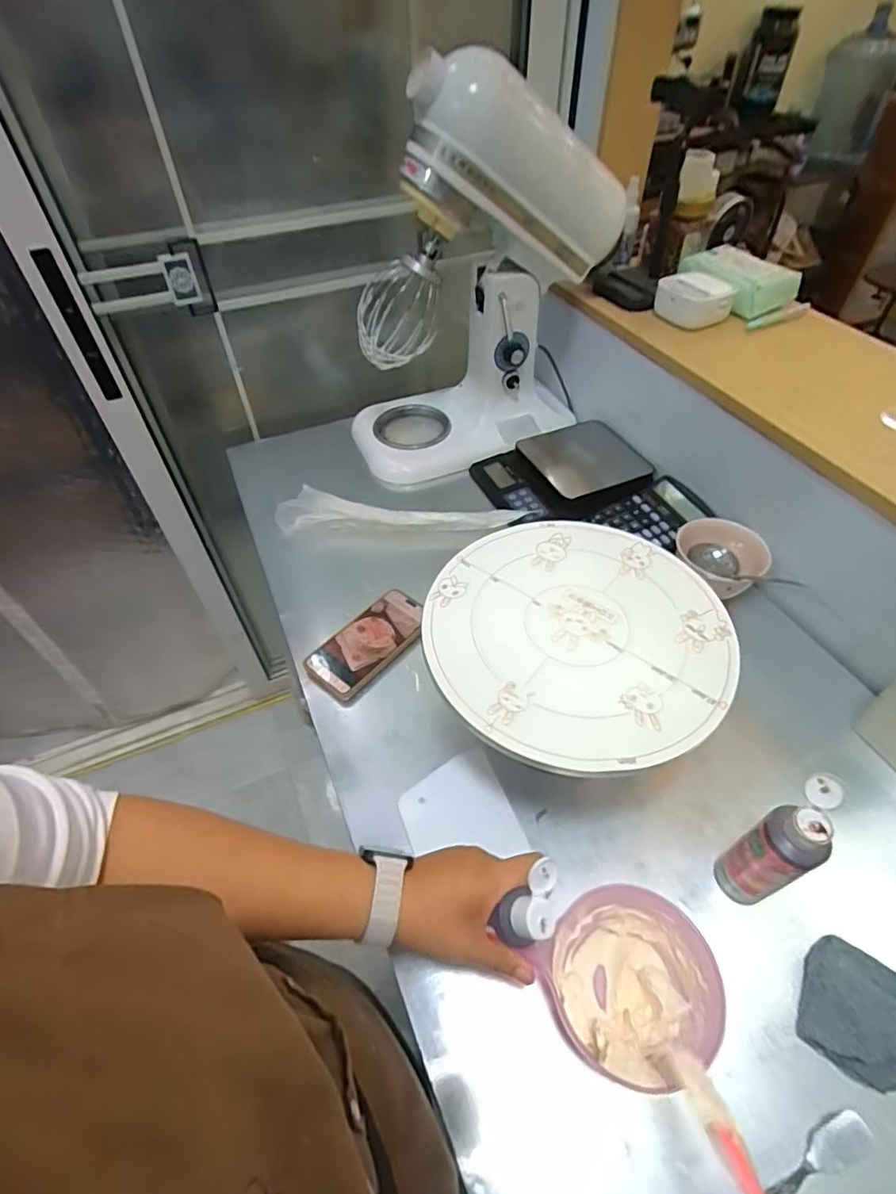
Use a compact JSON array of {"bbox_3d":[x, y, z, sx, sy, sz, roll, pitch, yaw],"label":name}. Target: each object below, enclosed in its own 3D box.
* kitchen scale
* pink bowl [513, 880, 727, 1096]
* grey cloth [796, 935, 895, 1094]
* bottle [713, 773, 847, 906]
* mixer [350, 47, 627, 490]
[{"bbox_3d":[0.182,-0.198,0.873,0.239,0.048,0.185,-17,51,-13],"label":"kitchen scale"},{"bbox_3d":[0.138,0.301,0.434,0.119,0.071,0.118,-1,49,1],"label":"pink bowl"},{"bbox_3d":[0.334,0.329,0.434,0.097,0.026,0.087,29,56,25],"label":"grey cloth"},{"bbox_3d":[0.275,0.208,0.460,0.059,0.152,0.047,-26,53,-20],"label":"bottle"},{"bbox_3d":[0.038,-0.455,0.825,0.397,0.463,0.204,-21,52,-16],"label":"mixer"}]

